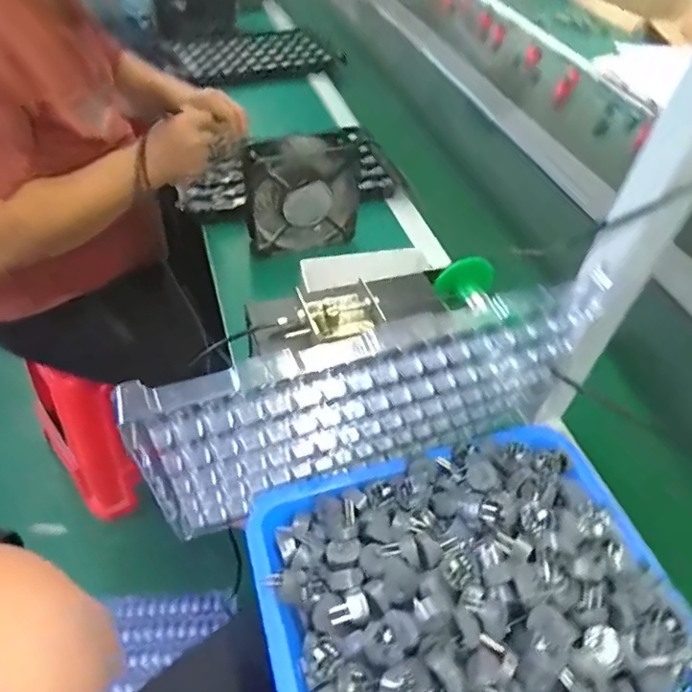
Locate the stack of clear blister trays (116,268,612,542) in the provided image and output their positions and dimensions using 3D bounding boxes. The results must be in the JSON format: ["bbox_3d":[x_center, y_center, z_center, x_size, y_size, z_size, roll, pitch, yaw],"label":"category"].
[{"bbox_3d":[0.029,0.059,0.458,0.387,0.225,0.039,-13,48,-19],"label":"stack of clear blister trays"}]

